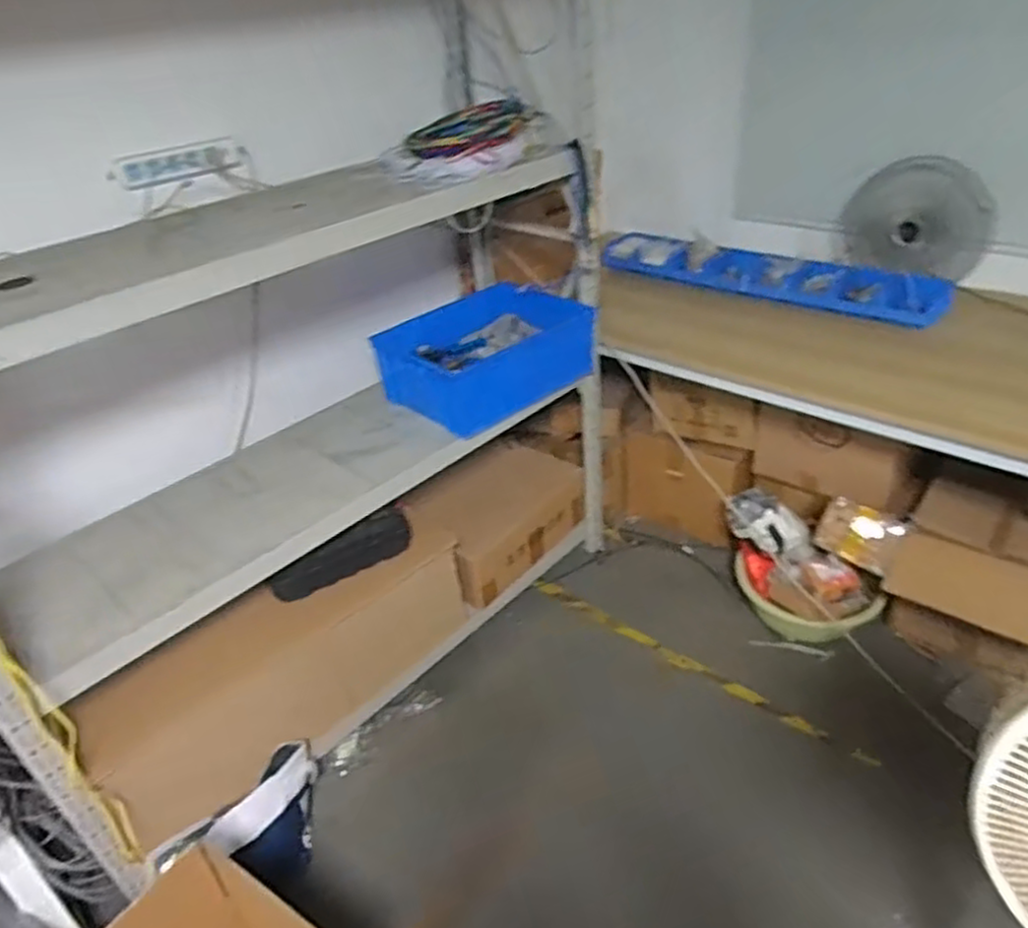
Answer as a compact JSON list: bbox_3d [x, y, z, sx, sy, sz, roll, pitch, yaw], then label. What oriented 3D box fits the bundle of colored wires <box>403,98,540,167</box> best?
[{"bbox_3d":[-0.089,-0.731,1.564,0.270,0.070,0.321,-6,33,0],"label":"bundle of colored wires"}]

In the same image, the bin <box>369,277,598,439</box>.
[{"bbox_3d":[-0.063,-0.282,1.830,0.465,0.220,0.291,-31,41,-33],"label":"bin"}]

